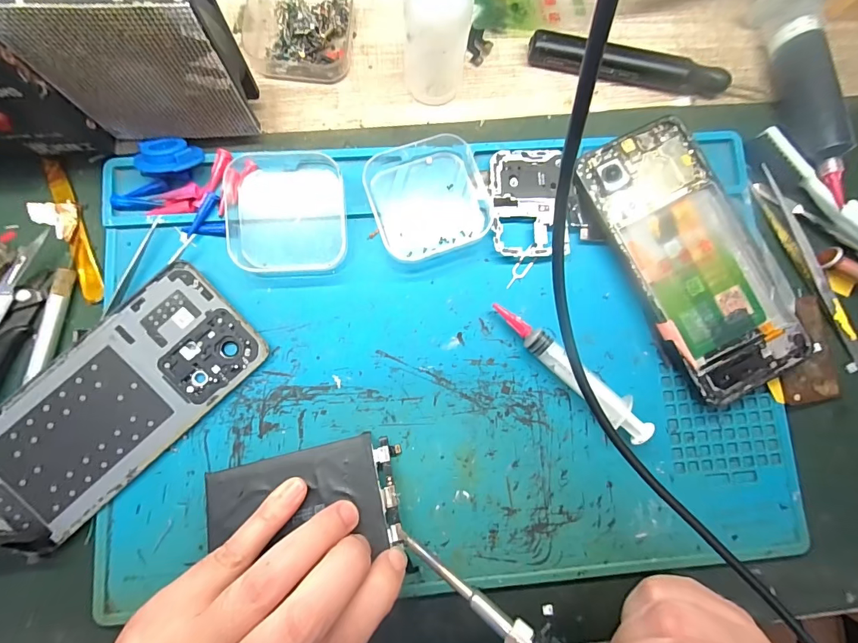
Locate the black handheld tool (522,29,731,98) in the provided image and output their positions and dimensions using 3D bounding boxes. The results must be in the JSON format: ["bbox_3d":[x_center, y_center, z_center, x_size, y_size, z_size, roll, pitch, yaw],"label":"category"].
[{"bbox_3d":[0.123,-0.158,0.245,0.123,0.017,0.013,10,83,-2],"label":"black handheld tool"}]

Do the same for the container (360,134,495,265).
[{"bbox_3d":[0.000,-0.073,0.225,0.065,0.019,0.067,-20,84,-5],"label":"container"}]

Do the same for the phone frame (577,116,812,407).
[{"bbox_3d":[0.150,-0.038,0.228,0.077,0.014,0.155,-28,85,-6],"label":"phone frame"}]

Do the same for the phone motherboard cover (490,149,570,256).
[{"bbox_3d":[0.058,-0.070,0.232,0.043,0.008,0.065,-2,83,-3],"label":"phone motherboard cover"}]

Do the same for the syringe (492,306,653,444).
[{"bbox_3d":[0.078,0.027,0.218,0.105,0.015,0.016,44,83,3],"label":"syringe"}]

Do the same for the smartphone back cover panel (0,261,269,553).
[{"bbox_3d":[-0.166,0.045,0.207,0.156,0.010,0.071,-44,87,-7],"label":"smartphone back cover panel"}]

